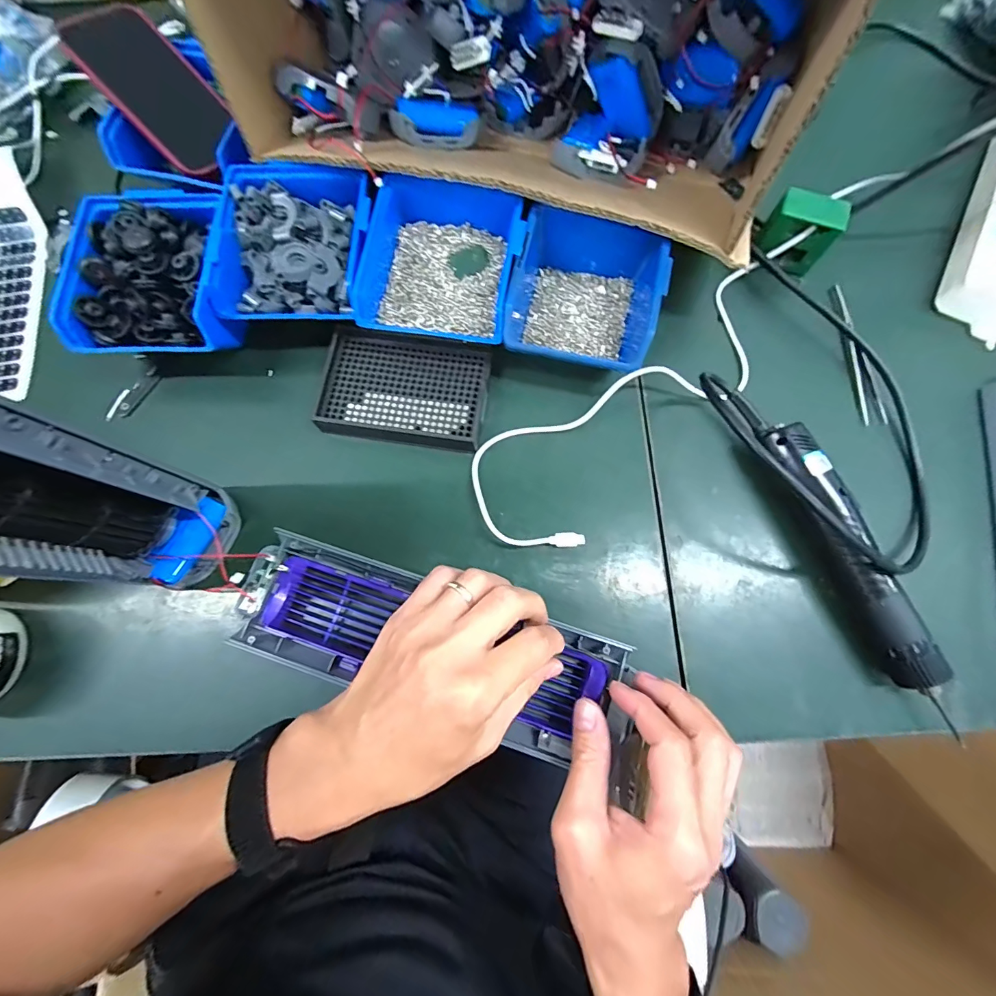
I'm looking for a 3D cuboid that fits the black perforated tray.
[{"bbox_3d":[-0.077,-0.094,0.362,0.134,0.013,0.096,9,77,3],"label":"black perforated tray"}]

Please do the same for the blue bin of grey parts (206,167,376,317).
[{"bbox_3d":[-0.164,-0.209,0.363,0.120,0.051,0.131,0,76,1],"label":"blue bin of grey parts"}]

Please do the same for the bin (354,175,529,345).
[{"bbox_3d":[-0.042,-0.191,0.356,0.115,0.054,0.131,9,77,3],"label":"bin"}]

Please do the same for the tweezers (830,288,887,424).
[{"bbox_3d":[0.306,-0.125,0.369,0.019,0.011,0.132,-2,76,1],"label":"tweezers"}]

